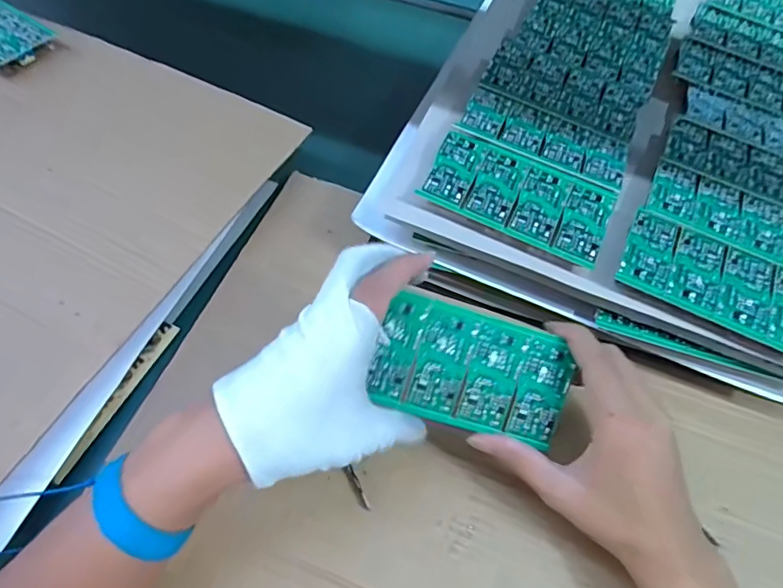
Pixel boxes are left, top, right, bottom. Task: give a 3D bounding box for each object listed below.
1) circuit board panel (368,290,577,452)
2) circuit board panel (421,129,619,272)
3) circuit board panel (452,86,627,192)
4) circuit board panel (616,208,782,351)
[{"bbox_3d":[0.053,0.050,0.342,0.124,0.004,0.073,16,93,-7],"label":"circuit board panel"},{"bbox_3d":[0.096,-0.075,0.400,0.134,0.010,0.068,23,60,10],"label":"circuit board panel"},{"bbox_3d":[0.125,-0.130,0.433,0.134,0.011,0.065,21,59,9],"label":"circuit board panel"},{"bbox_3d":[0.232,-0.011,0.375,0.134,0.004,0.069,25,60,11],"label":"circuit board panel"}]

